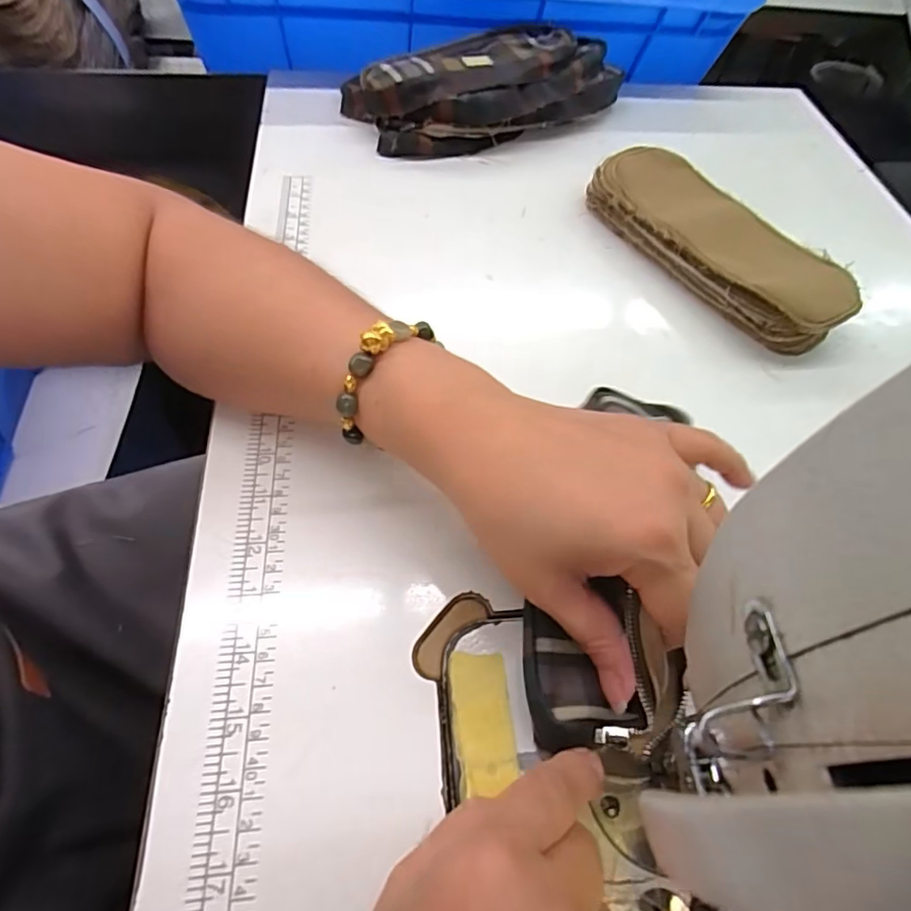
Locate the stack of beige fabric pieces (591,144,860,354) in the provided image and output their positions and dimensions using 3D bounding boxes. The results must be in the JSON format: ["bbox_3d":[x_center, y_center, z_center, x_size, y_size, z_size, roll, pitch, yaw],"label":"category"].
[{"bbox_3d":[0.184,-0.156,0.394,0.085,0.035,0.202,-36,67,-23],"label":"stack of beige fabric pieces"}]

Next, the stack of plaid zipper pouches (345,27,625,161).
[{"bbox_3d":[0.029,-0.321,0.481,0.232,0.055,0.103,-21,62,-16],"label":"stack of plaid zipper pouches"}]

